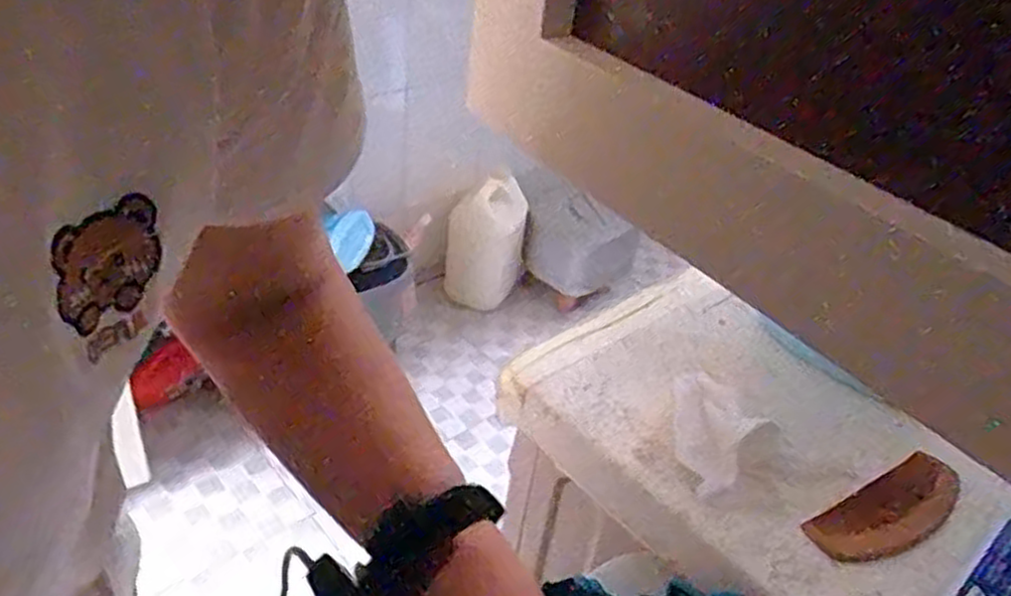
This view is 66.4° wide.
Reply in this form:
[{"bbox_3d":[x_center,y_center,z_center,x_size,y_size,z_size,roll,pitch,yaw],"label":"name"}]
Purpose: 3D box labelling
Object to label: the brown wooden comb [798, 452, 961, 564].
[{"bbox_3d":[0.271,0.149,0.538,0.138,0.008,0.049,-17,42,-29],"label":"brown wooden comb"}]

